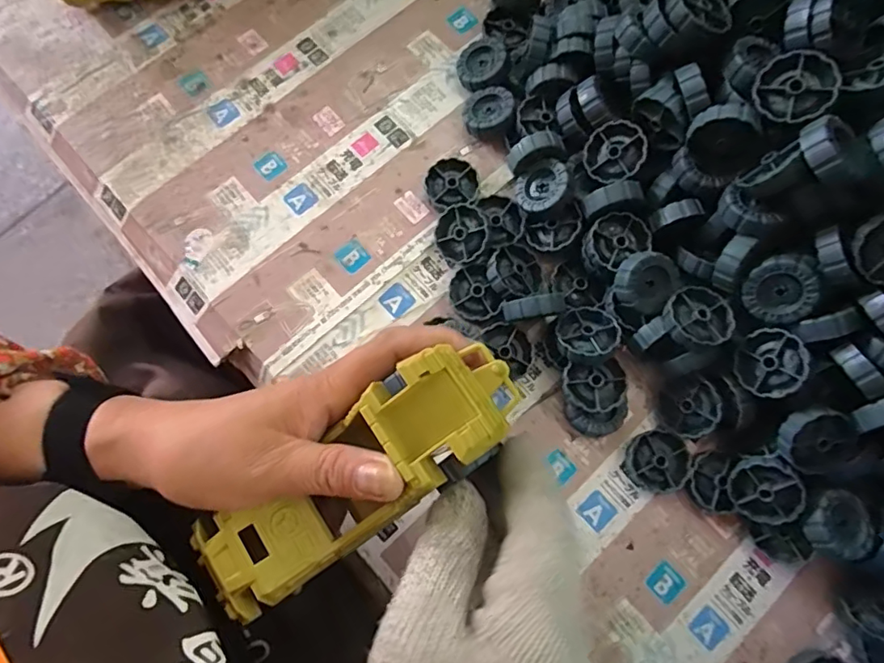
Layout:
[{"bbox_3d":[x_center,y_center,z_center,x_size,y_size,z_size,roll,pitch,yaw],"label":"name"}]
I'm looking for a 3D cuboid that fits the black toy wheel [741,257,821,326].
[{"bbox_3d":[0.196,-0.024,0.313,0.036,0.010,0.038,22,119,18],"label":"black toy wheel"}]

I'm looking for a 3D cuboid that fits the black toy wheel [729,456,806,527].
[{"bbox_3d":[0.196,0.095,0.325,0.037,0.015,0.039,-18,93,34],"label":"black toy wheel"}]

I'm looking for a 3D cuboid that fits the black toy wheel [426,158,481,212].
[{"bbox_3d":[0.007,-0.104,0.383,0.036,0.014,0.034,0,78,0],"label":"black toy wheel"}]

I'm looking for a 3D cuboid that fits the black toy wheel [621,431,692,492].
[{"bbox_3d":[0.139,0.084,0.347,0.038,0.011,0.039,0,78,0],"label":"black toy wheel"}]

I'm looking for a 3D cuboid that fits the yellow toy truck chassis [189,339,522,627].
[{"bbox_3d":[-0.040,0.068,0.249,0.166,0.034,0.052,-39,79,5],"label":"yellow toy truck chassis"}]

